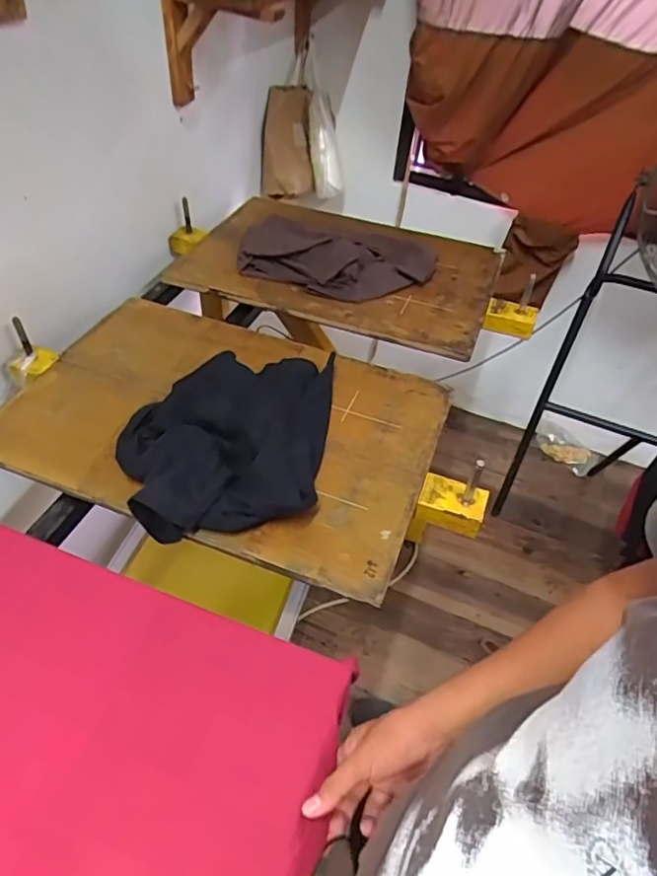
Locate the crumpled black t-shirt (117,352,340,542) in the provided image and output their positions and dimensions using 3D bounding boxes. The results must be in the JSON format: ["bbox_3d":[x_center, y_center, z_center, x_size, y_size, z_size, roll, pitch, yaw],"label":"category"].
[{"bbox_3d":[-0.140,-0.013,0.762,0.267,0.078,0.315,7,48,1],"label":"crumpled black t-shirt"}]

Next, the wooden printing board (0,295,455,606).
[{"bbox_3d":[-0.149,-0.040,0.820,0.597,0.021,0.390,18,49,11],"label":"wooden printing board"}]

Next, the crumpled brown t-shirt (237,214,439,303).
[{"bbox_3d":[0.020,-0.357,1.095,0.364,0.053,0.230,14,48,7],"label":"crumpled brown t-shirt"}]

